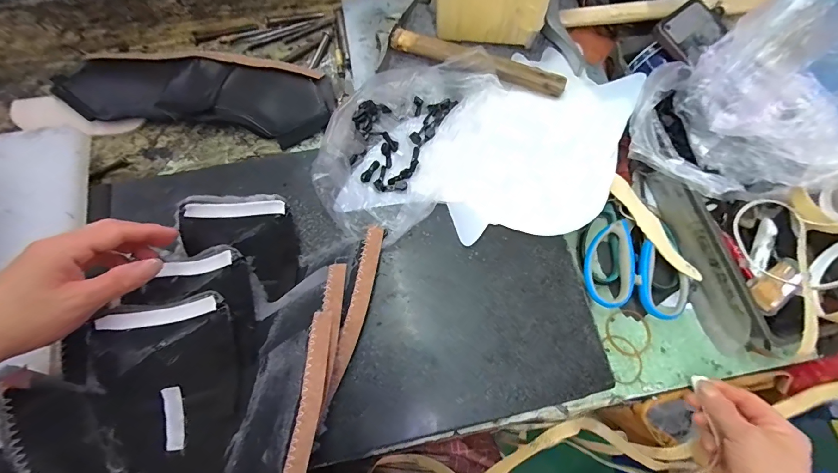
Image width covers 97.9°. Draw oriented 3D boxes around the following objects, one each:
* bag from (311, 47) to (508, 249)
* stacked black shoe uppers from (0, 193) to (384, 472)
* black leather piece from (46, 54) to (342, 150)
[{"bbox_3d":[-0.018,-0.098,0.370,0.140,0.073,0.204,31,75,9],"label":"bag"},{"bbox_3d":[-0.172,0.111,0.309,0.212,0.060,0.304,14,73,4],"label":"stacked black shoe uppers"},{"bbox_3d":[-0.276,-0.183,0.453,0.351,0.029,0.104,8,73,2],"label":"black leather piece"}]

